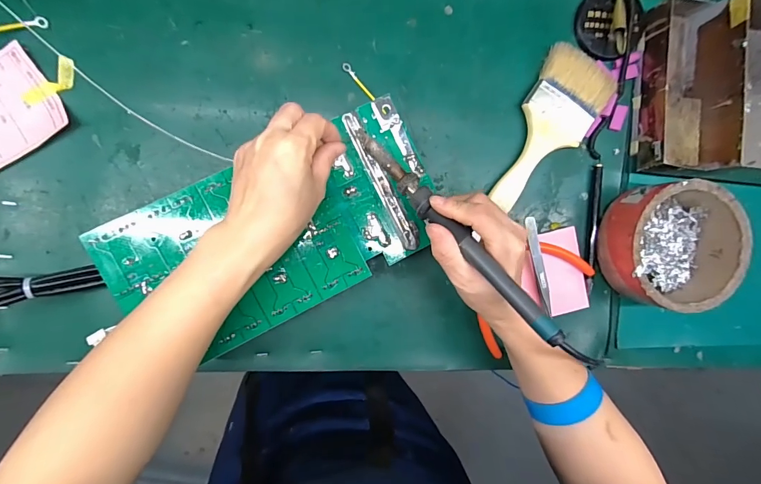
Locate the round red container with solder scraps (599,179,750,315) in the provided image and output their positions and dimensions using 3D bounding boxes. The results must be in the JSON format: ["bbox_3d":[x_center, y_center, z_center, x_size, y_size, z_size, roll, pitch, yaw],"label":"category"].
[{"bbox_3d":[0.286,0.003,0.385,0.117,0.058,0.119,0,93,-7],"label":"round red container with solder scraps"}]

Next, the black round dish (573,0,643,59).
[{"bbox_3d":[0.230,-0.220,0.383,0.064,0.022,0.062,0,93,-7],"label":"black round dish"}]

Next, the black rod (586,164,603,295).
[{"bbox_3d":[0.222,-0.013,0.401,0.010,0.007,0.131,5,92,-7],"label":"black rod"}]

